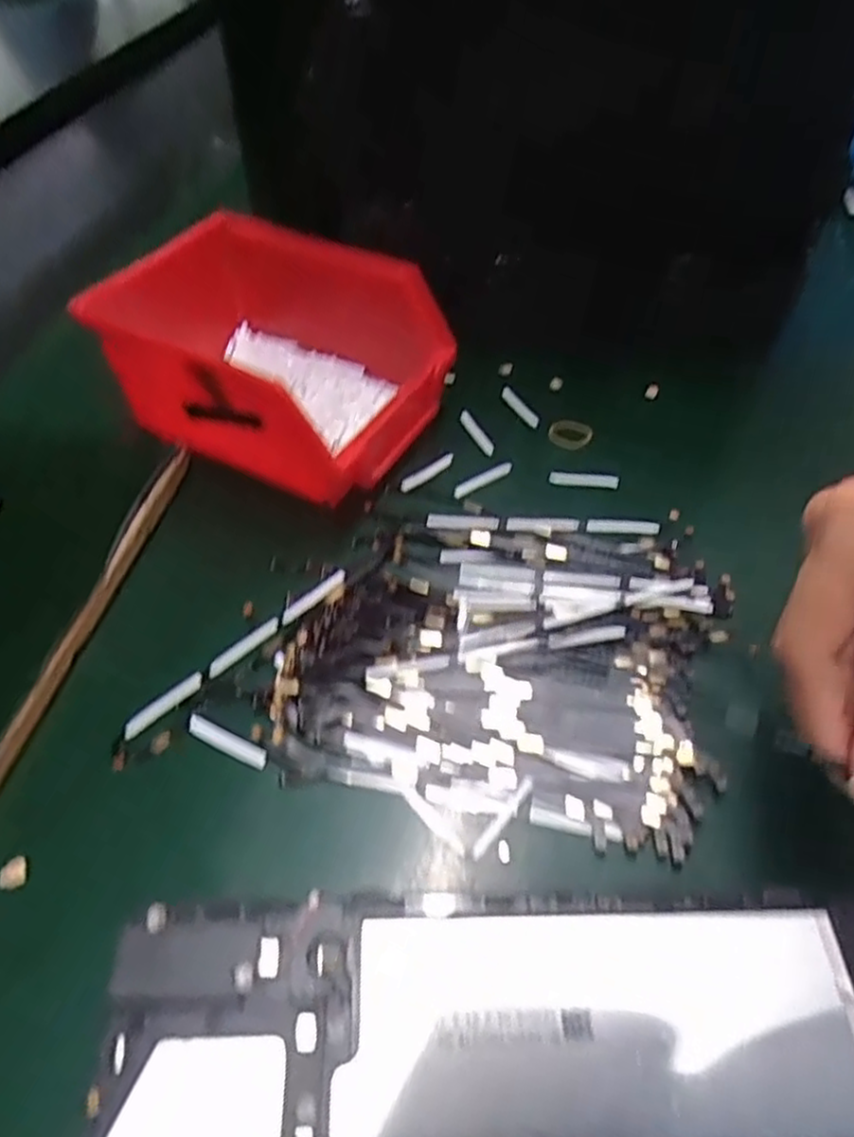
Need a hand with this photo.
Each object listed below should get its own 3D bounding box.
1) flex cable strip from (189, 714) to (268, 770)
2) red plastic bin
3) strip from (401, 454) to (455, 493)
[{"bbox_3d":[-0.072,0.061,0.270,0.034,0.004,0.007,21,53,18],"label":"flex cable strip"},{"bbox_3d":[-0.069,-0.100,0.364,0.137,0.071,0.105,24,54,20],"label":"red plastic bin"},{"bbox_3d":[0.001,-0.047,0.366,0.033,0.005,0.005,-34,57,-25],"label":"strip"}]

